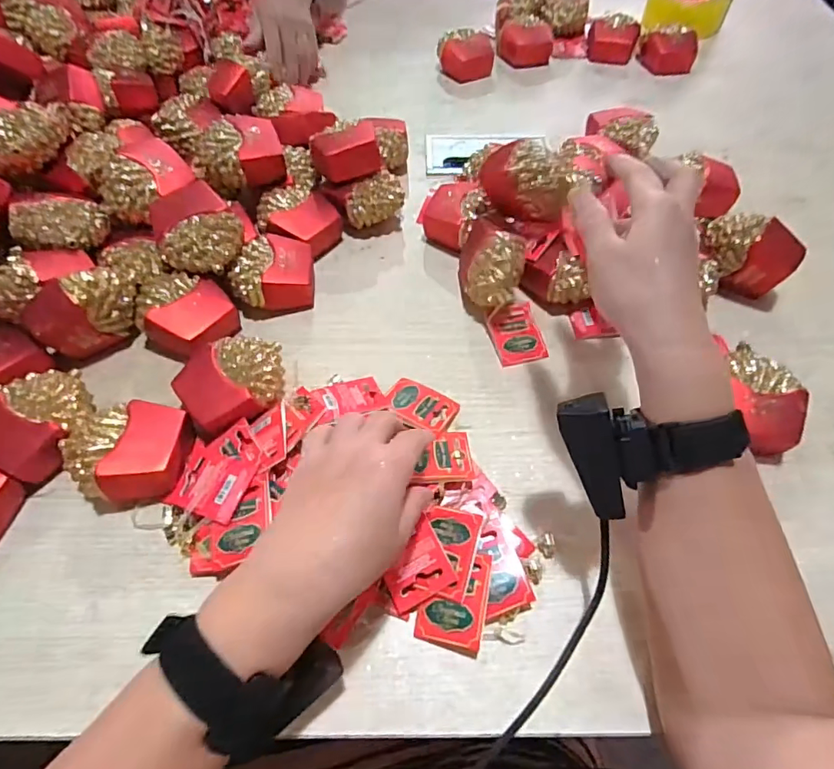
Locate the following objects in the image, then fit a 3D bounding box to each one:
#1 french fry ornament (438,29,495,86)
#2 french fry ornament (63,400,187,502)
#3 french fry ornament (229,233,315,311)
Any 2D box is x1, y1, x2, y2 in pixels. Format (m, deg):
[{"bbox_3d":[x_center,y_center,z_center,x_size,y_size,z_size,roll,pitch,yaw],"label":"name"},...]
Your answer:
[{"bbox_3d":[0.071,-0.475,0.728,0.079,0.051,0.062,1,57,0],"label":"french fry ornament"},{"bbox_3d":[-0.219,0.053,0.381,0.082,0.048,0.075,3,57,2],"label":"french fry ornament"},{"bbox_3d":[-0.137,-0.103,0.485,0.071,0.048,0.073,1,57,1],"label":"french fry ornament"}]

